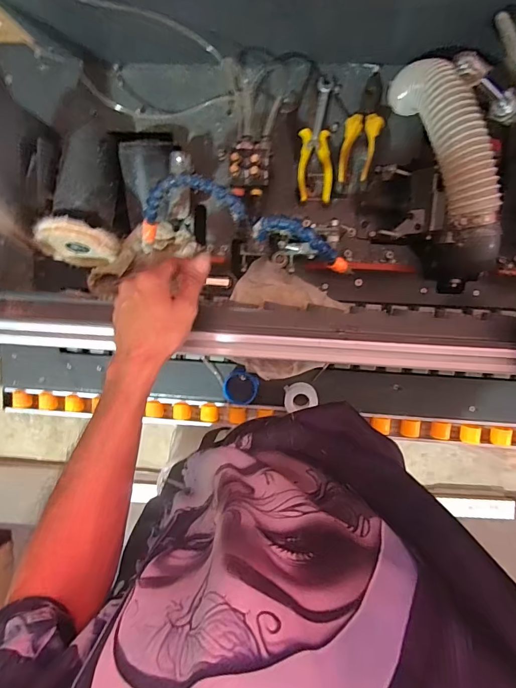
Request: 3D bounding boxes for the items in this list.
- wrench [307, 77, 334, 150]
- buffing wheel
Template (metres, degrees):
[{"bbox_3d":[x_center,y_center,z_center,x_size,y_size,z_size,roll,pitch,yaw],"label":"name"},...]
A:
[{"bbox_3d":[0.088,-0.321,0.545,0.022,0.015,0.098,9,97,4],"label":"wrench"},{"bbox_3d":[-0.248,-0.133,0.531,0.096,0.096,0.021,-10,67,37],"label":"buffing wheel"}]

